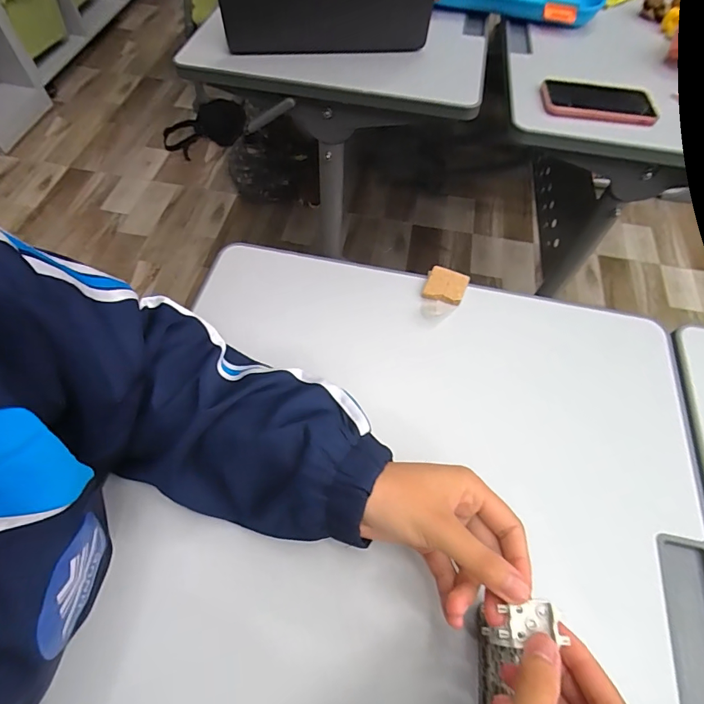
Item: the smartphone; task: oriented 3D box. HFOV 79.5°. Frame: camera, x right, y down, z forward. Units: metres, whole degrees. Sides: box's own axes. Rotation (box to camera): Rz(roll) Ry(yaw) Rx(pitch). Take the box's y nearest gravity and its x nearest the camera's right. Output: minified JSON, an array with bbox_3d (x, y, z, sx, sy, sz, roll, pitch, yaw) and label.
[{"bbox_3d":[0.373,-0.383,0.645,0.169,0.014,0.081,6,70,0],"label":"smartphone"}]

